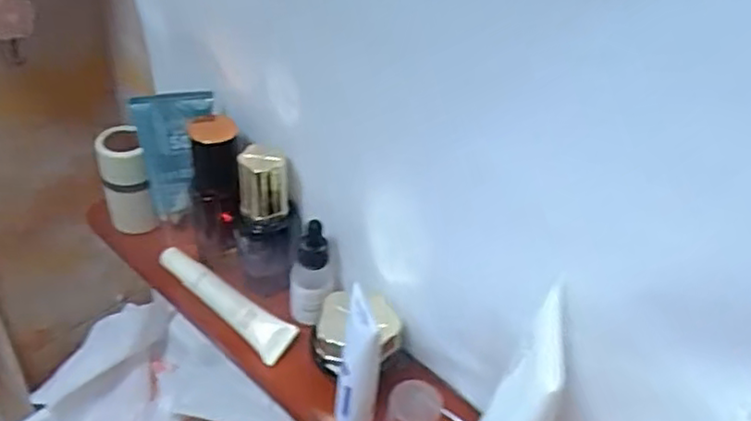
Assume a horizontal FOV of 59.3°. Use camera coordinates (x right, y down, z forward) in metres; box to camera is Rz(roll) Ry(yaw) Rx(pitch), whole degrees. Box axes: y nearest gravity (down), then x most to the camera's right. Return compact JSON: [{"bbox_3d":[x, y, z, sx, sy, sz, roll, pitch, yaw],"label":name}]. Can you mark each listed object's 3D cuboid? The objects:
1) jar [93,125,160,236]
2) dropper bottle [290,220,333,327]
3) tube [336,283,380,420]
[{"bbox_3d":[-0.186,-0.022,0.492,0.032,0.078,0.033,-12,44,-21],"label":"jar"},{"bbox_3d":[-0.042,0.043,0.435,0.027,0.075,0.023,2,40,-7],"label":"dropper bottle"},{"bbox_3d":[-0.009,0.090,0.364,0.020,0.109,0.027,5,40,-3],"label":"tube"}]

